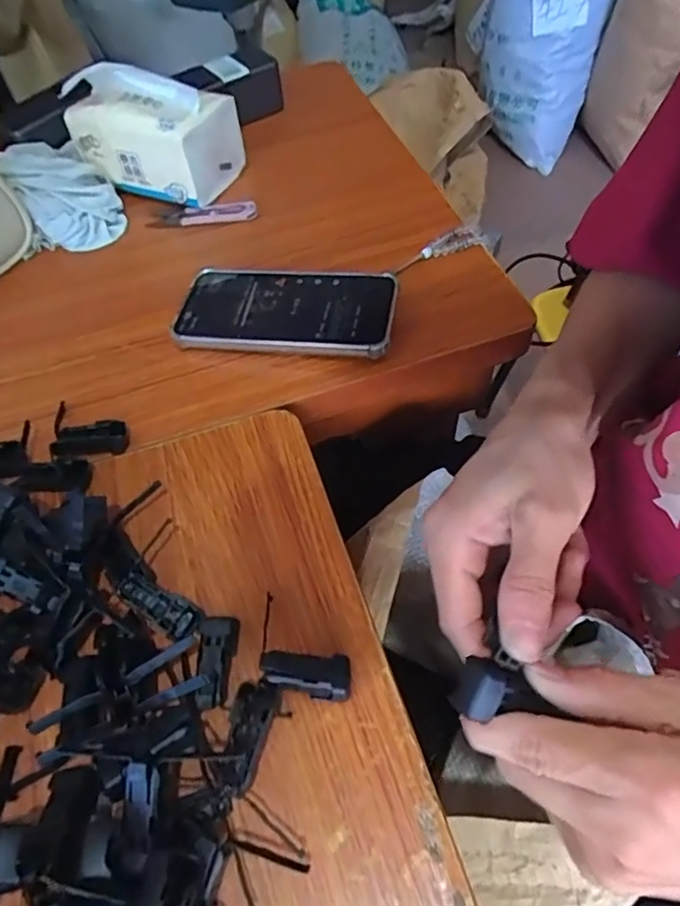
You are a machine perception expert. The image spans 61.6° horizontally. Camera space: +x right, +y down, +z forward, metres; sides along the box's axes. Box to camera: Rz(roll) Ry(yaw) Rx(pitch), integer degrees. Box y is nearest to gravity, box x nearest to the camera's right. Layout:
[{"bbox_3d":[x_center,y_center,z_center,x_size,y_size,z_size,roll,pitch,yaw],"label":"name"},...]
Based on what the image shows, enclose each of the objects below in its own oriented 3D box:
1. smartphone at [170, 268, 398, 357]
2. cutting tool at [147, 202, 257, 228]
[{"bbox_3d":[-0.043,-0.112,0.447,0.170,0.012,0.082,4,57,10],"label":"smartphone"},{"bbox_3d":[-0.129,-0.225,0.537,0.100,0.009,0.022,-1,56,3],"label":"cutting tool"}]

